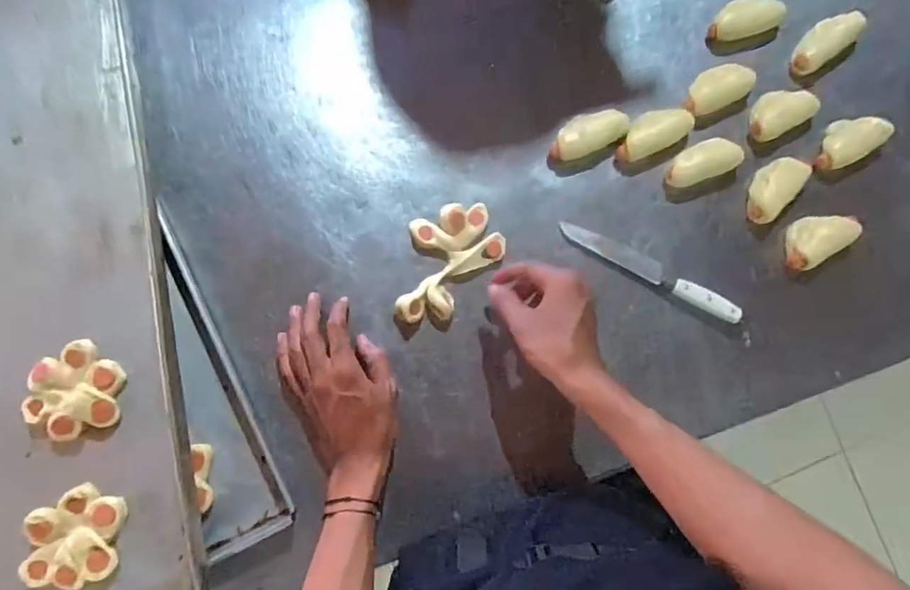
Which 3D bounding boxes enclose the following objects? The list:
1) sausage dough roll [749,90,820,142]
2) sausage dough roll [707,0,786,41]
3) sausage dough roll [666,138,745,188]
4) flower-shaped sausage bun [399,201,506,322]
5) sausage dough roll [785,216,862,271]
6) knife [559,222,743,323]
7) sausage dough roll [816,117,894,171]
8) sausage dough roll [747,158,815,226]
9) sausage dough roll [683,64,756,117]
[{"bbox_3d":[0.367,-0.208,0.615,0.077,0.037,0.051,-30,85,-8],"label":"sausage dough roll"},{"bbox_3d":[0.338,-0.321,0.634,0.087,0.029,0.044,-19,83,-6],"label":"sausage dough roll"},{"bbox_3d":[0.269,-0.145,0.595,0.077,0.029,0.039,-21,84,-7],"label":"sausage dough roll"},{"bbox_3d":[-0.014,-0.038,0.563,0.088,0.019,0.142,41,82,4],"label":"flower-shaped sausage bun"},{"bbox_3d":[0.397,-0.063,0.599,0.080,0.029,0.049,-32,85,-8],"label":"sausage dough roll"},{"bbox_3d":[0.208,-0.028,0.582,0.203,0.022,0.024,31,81,1],"label":"knife"},{"bbox_3d":[0.447,-0.175,0.621,0.081,0.034,0.048,-32,85,-8],"label":"sausage dough roll"},{"bbox_3d":[0.354,-0.119,0.606,0.043,0.027,0.085,44,81,3],"label":"sausage dough roll"},{"bbox_3d":[0.294,-0.232,0.615,0.079,0.028,0.044,-27,84,-7],"label":"sausage dough roll"}]

